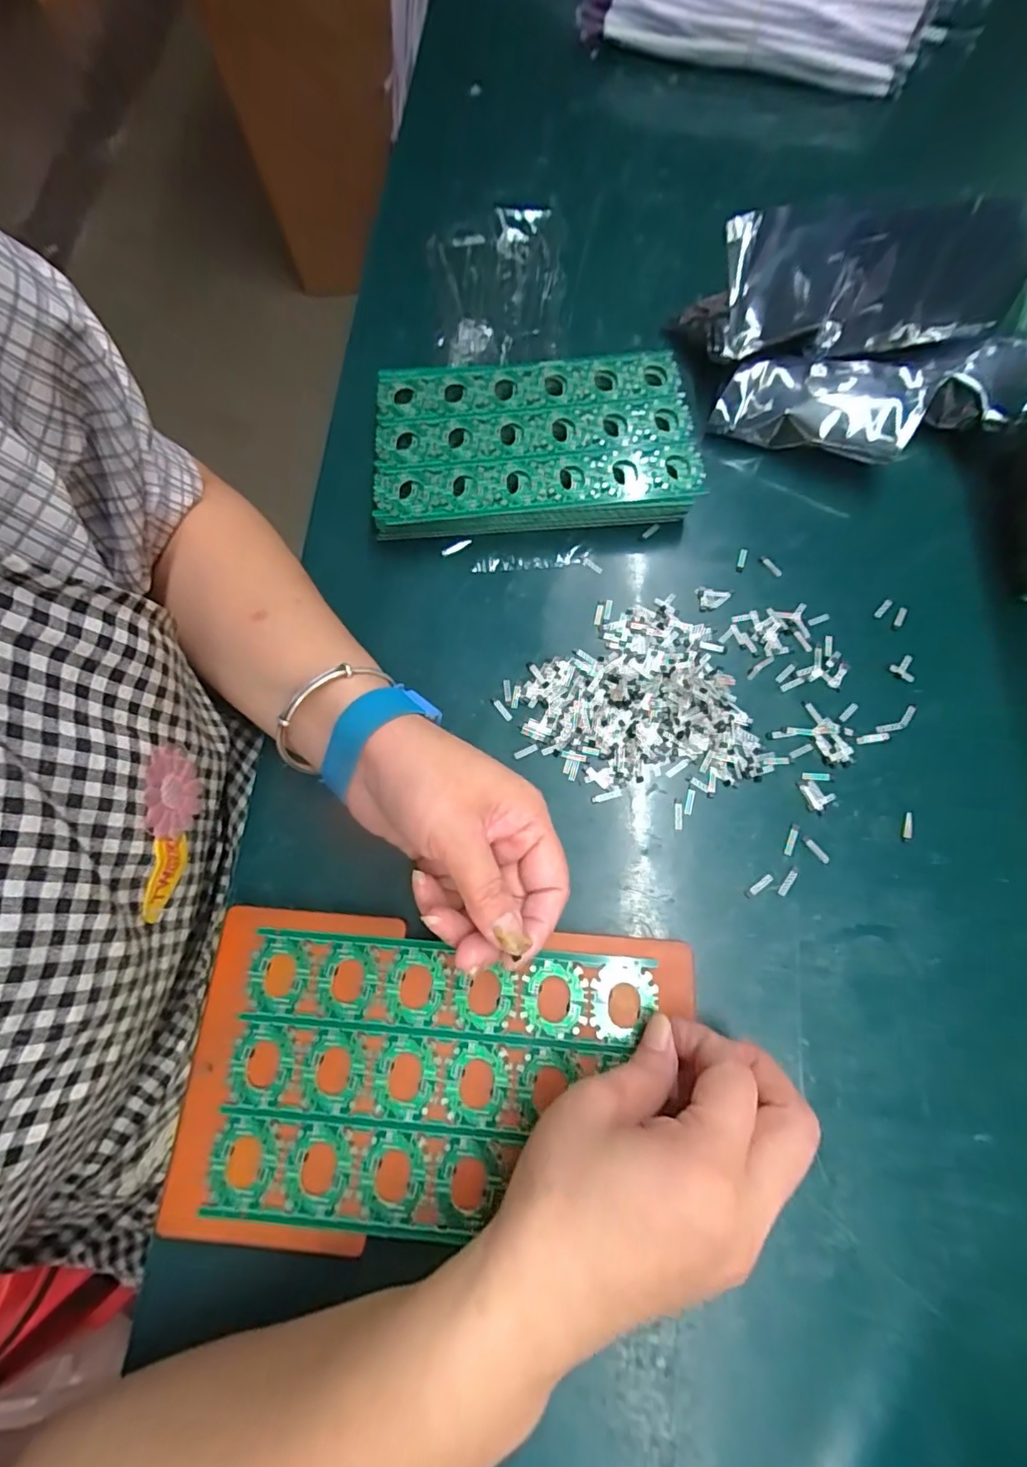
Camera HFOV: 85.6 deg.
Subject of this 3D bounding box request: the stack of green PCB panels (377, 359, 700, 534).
[{"bbox_3d":[0.013,-0.191,0.375,0.205,0.033,0.115,-5,70,-2],"label":"stack of green PCB panels"}]

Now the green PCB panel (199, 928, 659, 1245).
[{"bbox_3d":[-0.036,0.163,0.260,0.194,0.005,0.118,4,70,1],"label":"green PCB panel"}]

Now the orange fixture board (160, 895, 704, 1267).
[{"bbox_3d":[-0.037,0.162,0.261,0.230,0.007,0.135,4,70,2],"label":"orange fixture board"}]

